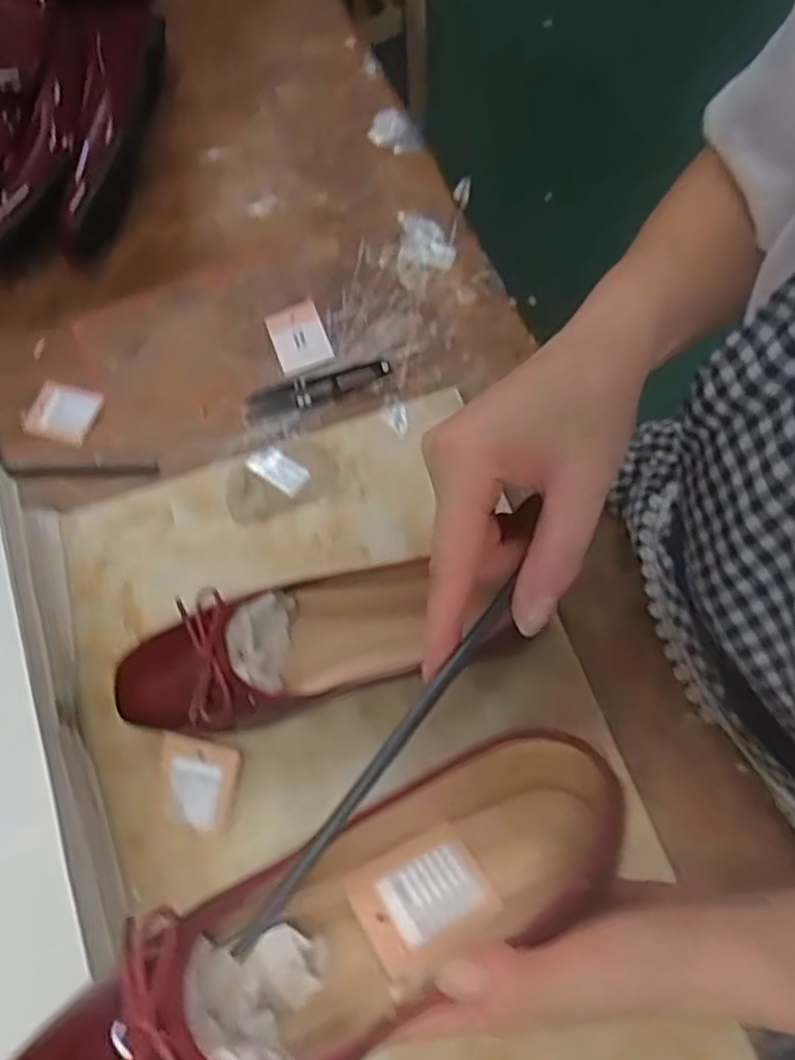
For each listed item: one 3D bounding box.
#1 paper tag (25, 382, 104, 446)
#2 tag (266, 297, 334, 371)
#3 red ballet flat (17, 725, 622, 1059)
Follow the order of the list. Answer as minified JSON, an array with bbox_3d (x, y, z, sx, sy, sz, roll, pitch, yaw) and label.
[{"bbox_3d":[-0.239,-0.084,0.539,0.054,0.004,0.041,16,80,13],"label":"paper tag"},{"bbox_3d":[-0.072,-0.141,0.546,0.038,0.004,0.055,-21,72,-4],"label":"tag"},{"bbox_3d":[-0.015,0.144,0.274,0.251,0.058,0.070,-23,68,-26],"label":"red ballet flat"}]

